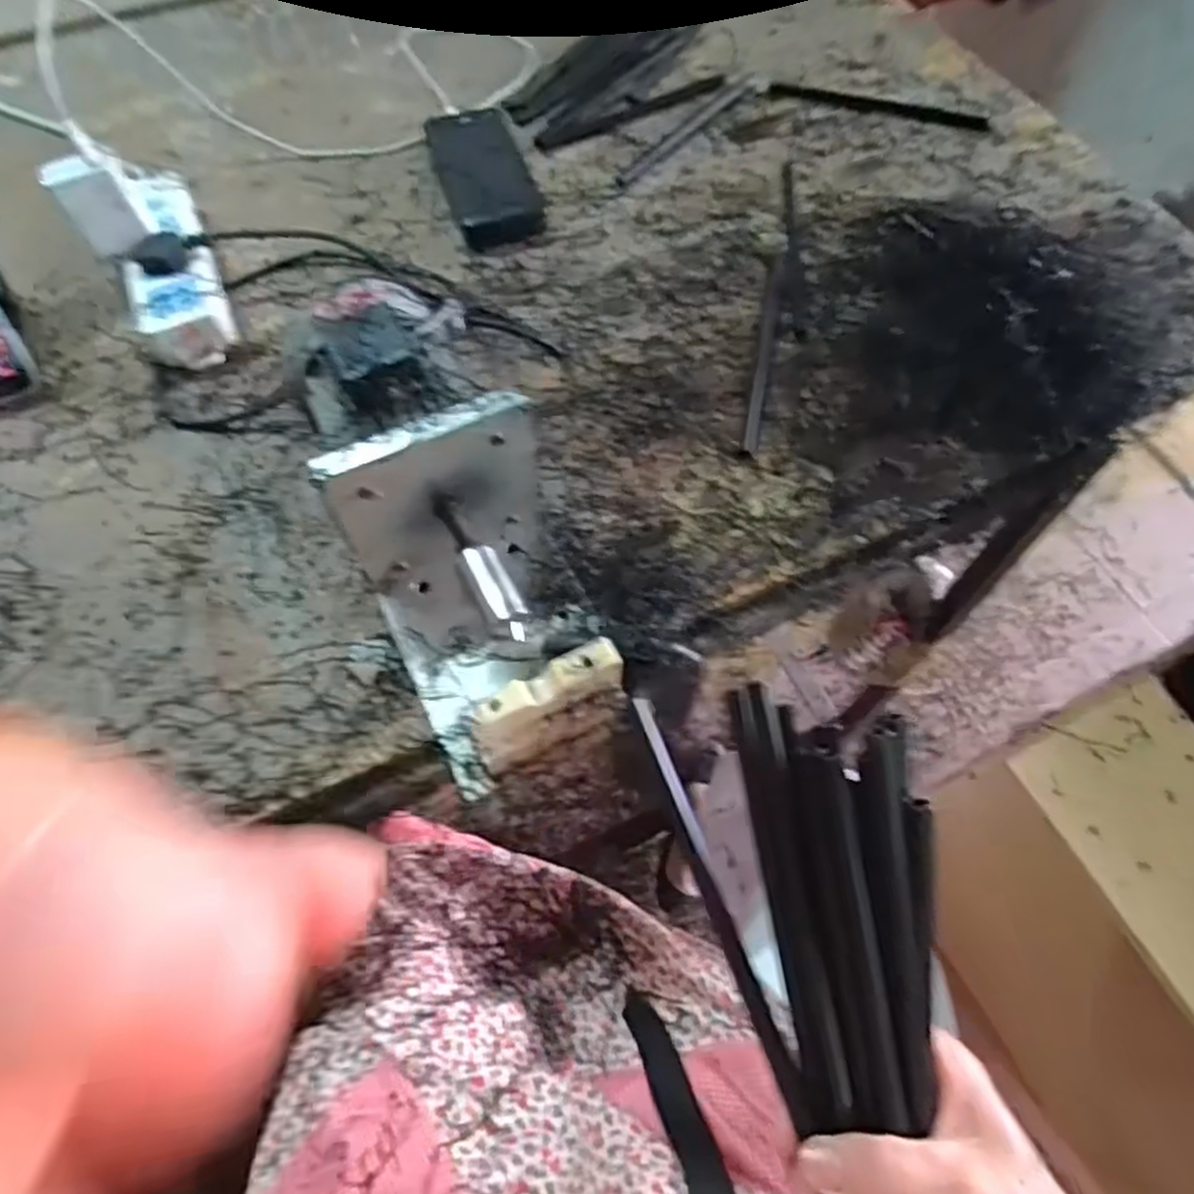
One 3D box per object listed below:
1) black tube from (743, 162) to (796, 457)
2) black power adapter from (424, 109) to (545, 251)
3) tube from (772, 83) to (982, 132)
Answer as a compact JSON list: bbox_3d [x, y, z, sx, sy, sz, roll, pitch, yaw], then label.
[{"bbox_3d":[0.142,-0.242,0.601,0.017,0.016,0.332,12,63,5],"label":"black tube"},{"bbox_3d":[-0.095,-0.368,0.655,0.073,0.029,0.159,-15,64,-9],"label":"black power adapter"},{"bbox_3d":[0.267,-0.467,0.722,0.201,0.007,0.017,16,63,7],"label":"tube"}]

